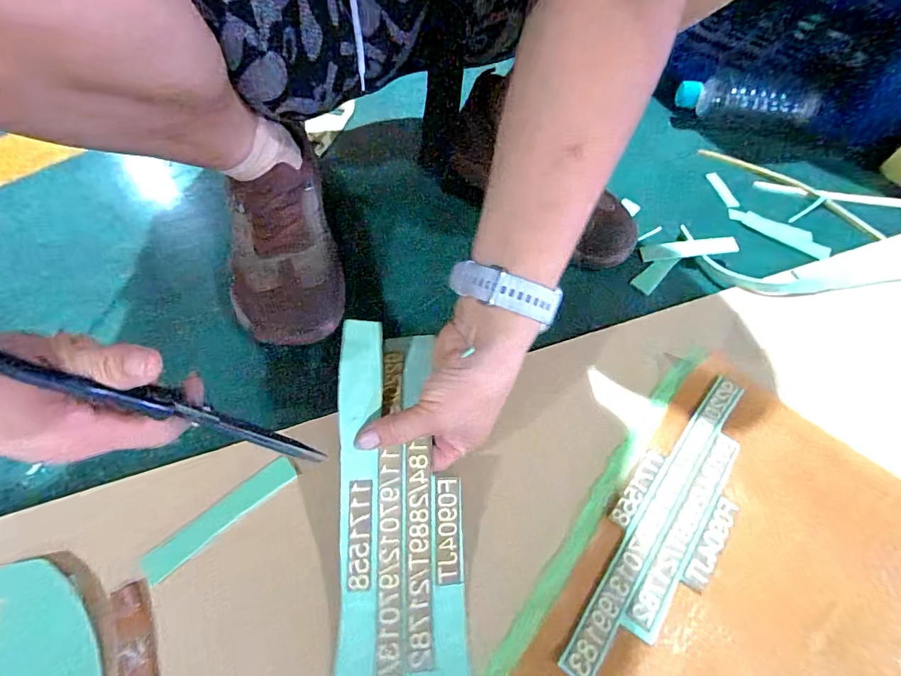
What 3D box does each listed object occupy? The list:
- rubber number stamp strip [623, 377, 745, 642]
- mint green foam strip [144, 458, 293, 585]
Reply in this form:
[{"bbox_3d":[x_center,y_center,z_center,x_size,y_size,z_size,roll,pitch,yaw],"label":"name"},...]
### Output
[{"bbox_3d":[0.169,0.133,0.298,0.021,0.004,0.163,35,64,19],"label":"rubber number stamp strip"},{"bbox_3d":[-0.162,0.125,0.297,0.105,0.009,0.023,-38,66,-22],"label":"mint green foam strip"}]

